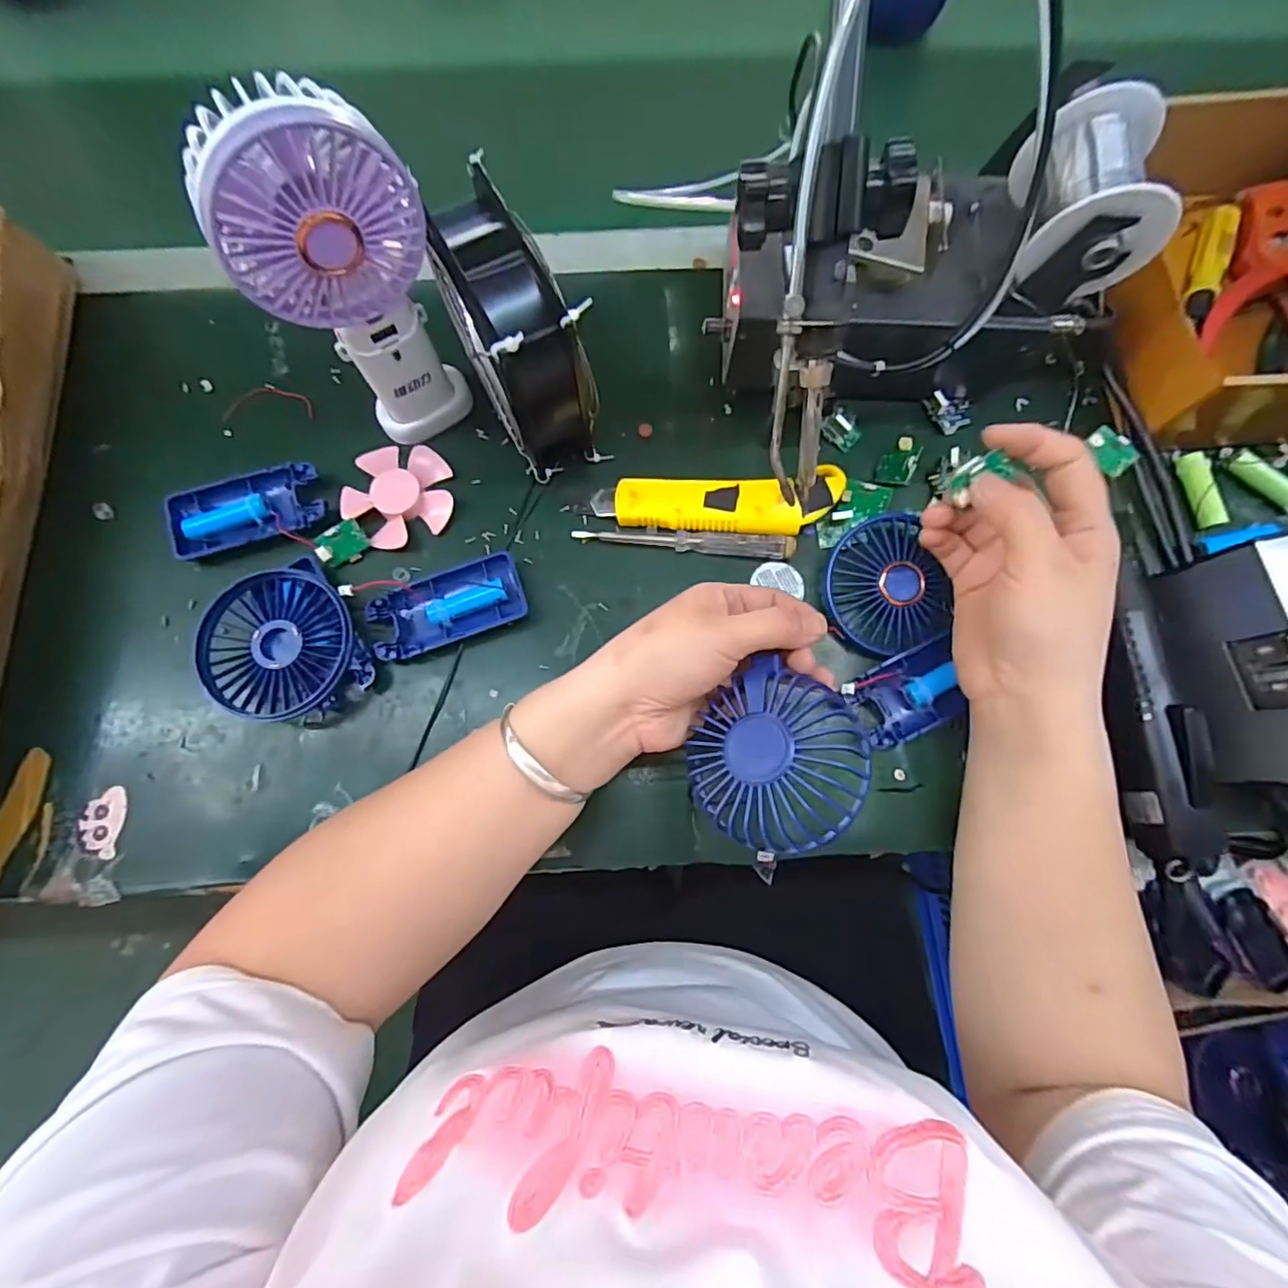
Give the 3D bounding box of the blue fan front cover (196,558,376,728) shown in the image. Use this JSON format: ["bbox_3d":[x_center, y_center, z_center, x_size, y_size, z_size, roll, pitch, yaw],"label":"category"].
[{"bbox_3d":[-0.214,0.001,0.346,0.083,0.026,0.090,-37,80,-8],"label":"blue fan front cover"}]

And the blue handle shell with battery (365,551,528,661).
[{"bbox_3d":[-0.120,-0.023,0.358,0.092,0.014,0.044,-21,78,-5],"label":"blue handle shell with battery"}]

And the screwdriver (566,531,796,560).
[{"bbox_3d":[0.025,-0.066,0.367,0.137,0.015,0.012,5,77,1],"label":"screwdriver"}]

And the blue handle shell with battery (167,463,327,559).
[{"bbox_3d":[-0.255,-0.089,0.372,0.091,0.012,0.049,-16,78,-4],"label":"blue handle shell with battery"}]

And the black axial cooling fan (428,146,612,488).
[{"bbox_3d":[-0.072,-0.174,0.336,0.058,0.118,0.111,-28,79,-6],"label":"black axial cooling fan"}]

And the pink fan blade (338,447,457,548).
[{"bbox_3d":[-0.161,-0.099,0.378,0.070,0.010,0.071,0,77,0],"label":"pink fan blade"}]

